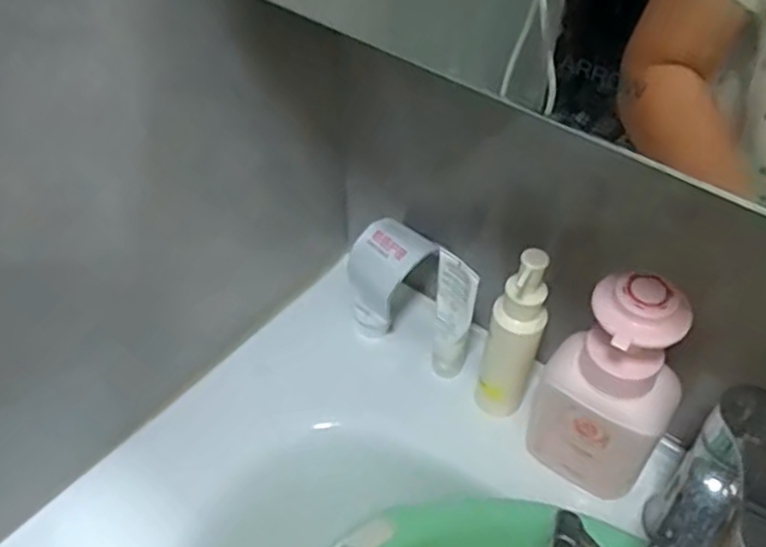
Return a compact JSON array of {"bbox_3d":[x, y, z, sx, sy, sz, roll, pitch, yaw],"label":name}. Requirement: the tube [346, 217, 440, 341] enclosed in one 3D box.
[{"bbox_3d":[-0.001,0.011,0.634,0.050,0.114,0.059,-13,42,-46],"label":"tube"}]

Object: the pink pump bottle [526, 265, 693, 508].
[{"bbox_3d":[0.161,0.089,0.497,0.093,0.208,0.060,20,50,17],"label":"pink pump bottle"}]

